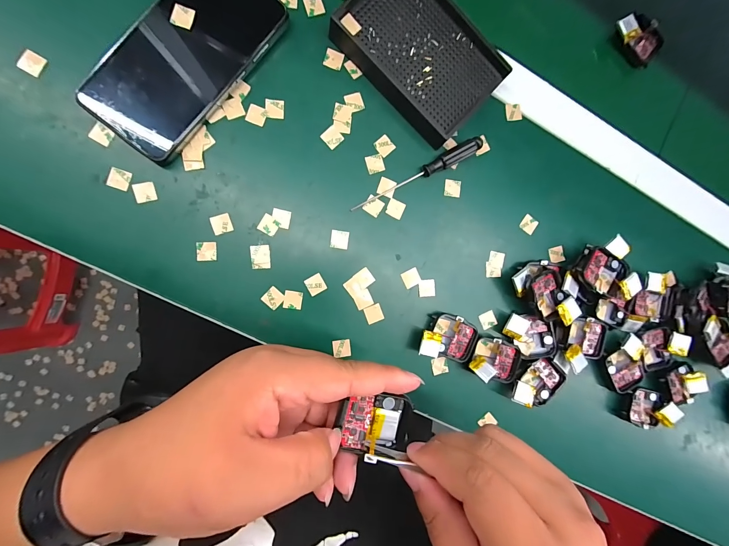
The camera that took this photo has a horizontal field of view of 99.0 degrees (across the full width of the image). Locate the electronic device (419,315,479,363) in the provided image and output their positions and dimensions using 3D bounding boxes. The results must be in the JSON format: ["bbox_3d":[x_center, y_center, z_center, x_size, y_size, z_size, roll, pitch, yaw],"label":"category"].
[{"bbox_3d":[0.077,0.059,0.284,0.052,0.018,0.039,16,90,-9],"label":"electronic device"}]

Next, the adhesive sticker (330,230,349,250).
[{"bbox_3d":[-0.022,-0.030,0.274,0.016,0.004,0.016,6,91,-8],"label":"adhesive sticker"}]

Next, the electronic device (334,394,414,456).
[{"bbox_3d":[0.007,0.087,0.181,0.044,0.007,0.032,10,91,-9],"label":"electronic device"}]

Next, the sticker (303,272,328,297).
[{"bbox_3d":[-0.043,0.010,0.273,0.016,0.004,0.016,-31,97,-10],"label":"sticker"}]

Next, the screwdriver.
[{"bbox_3d":[0.049,-0.086,0.279,0.130,0.012,0.013,-31,96,-6],"label":"screwdriver"}]

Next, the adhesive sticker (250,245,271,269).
[{"bbox_3d":[-0.088,-0.014,0.265,0.016,0.004,0.020,-5,92,-17],"label":"adhesive sticker"}]

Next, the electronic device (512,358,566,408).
[{"bbox_3d":[0.164,0.108,0.296,0.053,0.017,0.036,-41,97,-5],"label":"electronic device"}]

